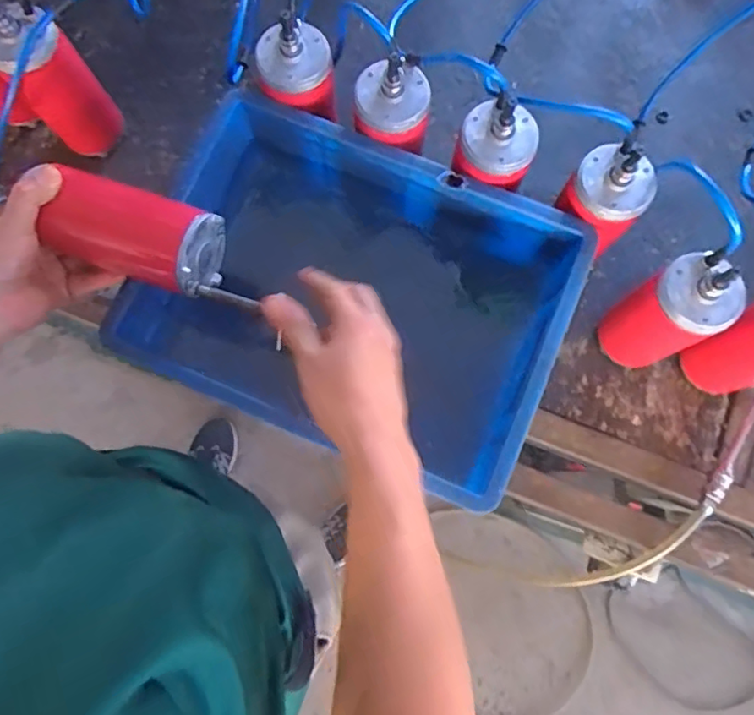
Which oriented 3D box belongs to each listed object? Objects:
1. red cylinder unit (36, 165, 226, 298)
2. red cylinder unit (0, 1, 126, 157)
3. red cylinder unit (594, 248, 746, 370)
[{"bbox_3d":[-0.211,-0.108,0.508,0.141,0.072,0.069,16,78,0],"label":"red cylinder unit"},{"bbox_3d":[-0.355,-0.299,0.658,0.066,0.190,0.076,44,81,9],"label":"red cylinder unit"},{"bbox_3d":[0.299,-0.043,0.602,0.076,0.194,0.086,-37,80,-7],"label":"red cylinder unit"}]

